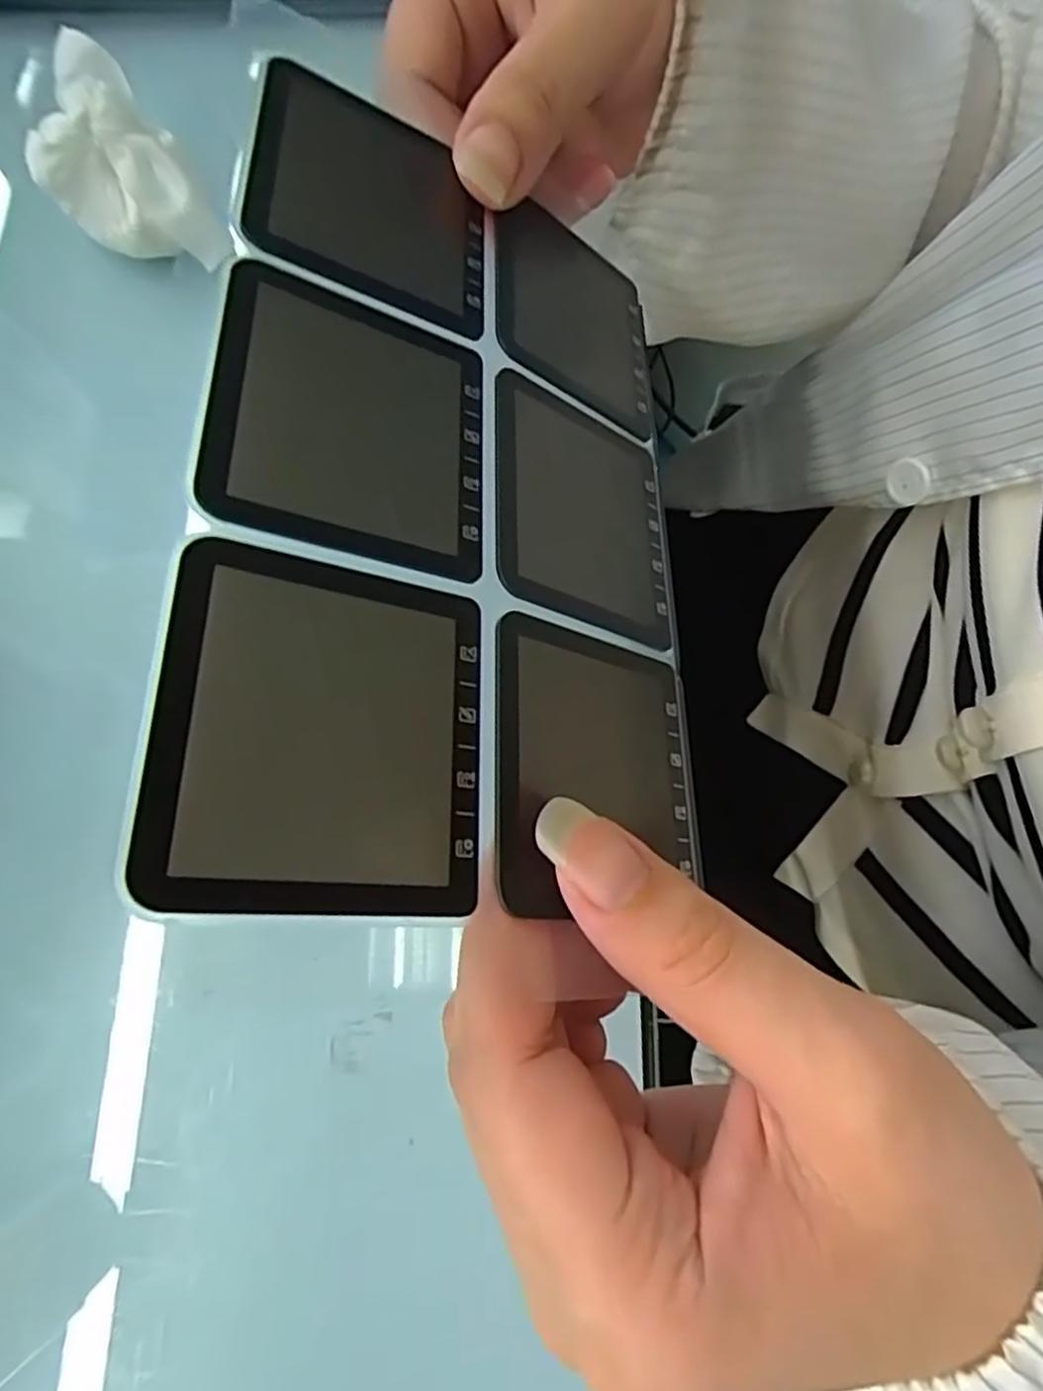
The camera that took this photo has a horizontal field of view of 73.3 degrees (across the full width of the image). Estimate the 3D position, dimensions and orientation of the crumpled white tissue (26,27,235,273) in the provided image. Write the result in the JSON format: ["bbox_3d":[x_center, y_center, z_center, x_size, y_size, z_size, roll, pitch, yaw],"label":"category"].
[{"bbox_3d":[-0.153,-0.198,0.262,0.045,0.036,0.085,-42,78,-9],"label":"crumpled white tissue"}]

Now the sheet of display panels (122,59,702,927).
[{"bbox_3d":[-0.009,-0.042,0.142,0.102,0.007,0.165,11,67,-31],"label":"sheet of display panels"}]

